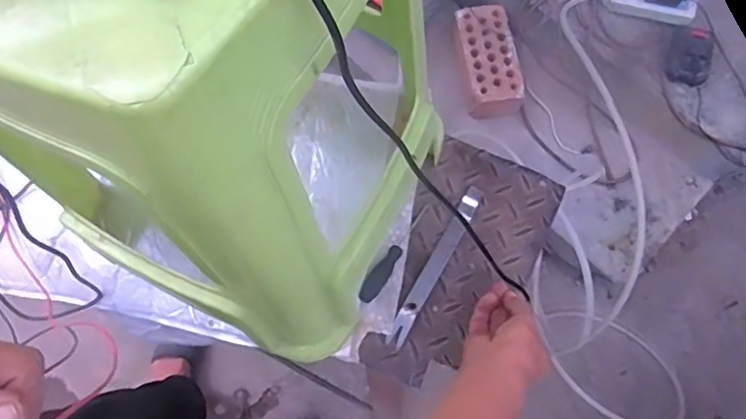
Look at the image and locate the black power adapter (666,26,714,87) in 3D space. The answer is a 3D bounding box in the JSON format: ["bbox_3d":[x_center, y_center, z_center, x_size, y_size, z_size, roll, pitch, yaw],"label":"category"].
[{"bbox_3d":[0.629,-0.306,1.145,0.080,0.033,0.115,10,73,3],"label":"black power adapter"}]

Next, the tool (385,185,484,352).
[{"bbox_3d":[0.078,0.066,0.711,0.021,0.015,0.224,29,75,8],"label":"tool"}]

